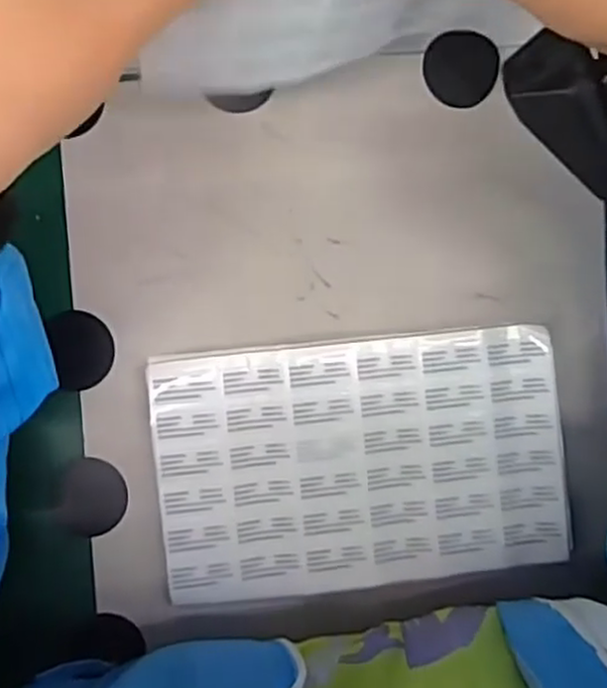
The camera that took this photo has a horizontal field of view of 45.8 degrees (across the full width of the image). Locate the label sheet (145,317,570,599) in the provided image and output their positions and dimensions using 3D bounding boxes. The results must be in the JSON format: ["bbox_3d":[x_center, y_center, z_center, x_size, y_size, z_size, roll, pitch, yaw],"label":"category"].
[{"bbox_3d":[0.029,0.058,0.349,0.194,0.005,0.118,-5,94,-5],"label":"label sheet"}]

